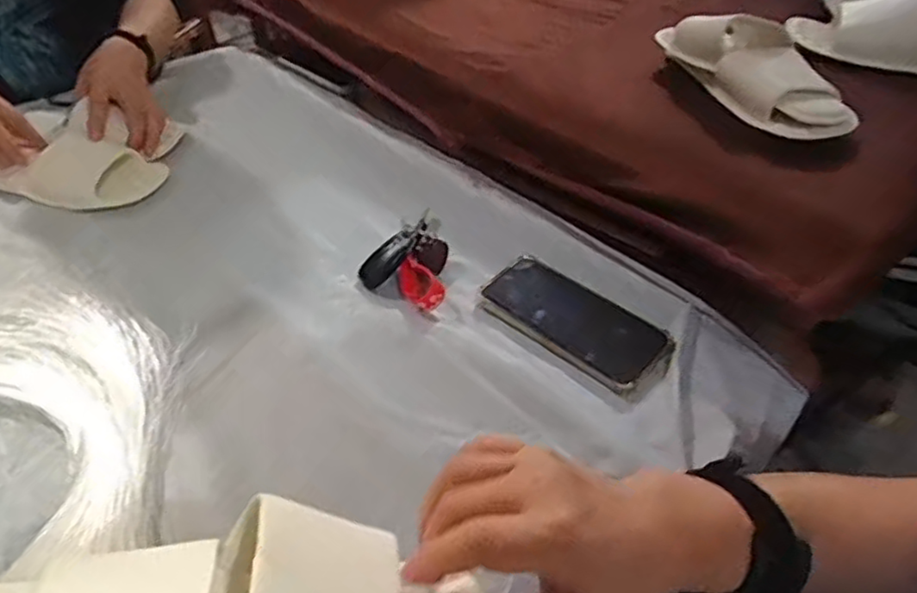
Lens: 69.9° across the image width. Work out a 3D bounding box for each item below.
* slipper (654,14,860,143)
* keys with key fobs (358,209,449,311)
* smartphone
[{"bbox_3d":[0.306,-0.246,0.683,0.093,0.061,0.238,-14,45,-14],"label":"slipper"},{"bbox_3d":[-0.052,-0.037,0.633,0.080,0.034,0.117,0,43,0],"label":"keys with key fobs"},{"bbox_3d":[0.105,0.021,0.582,0.170,0.013,0.084,31,51,29],"label":"smartphone"}]

